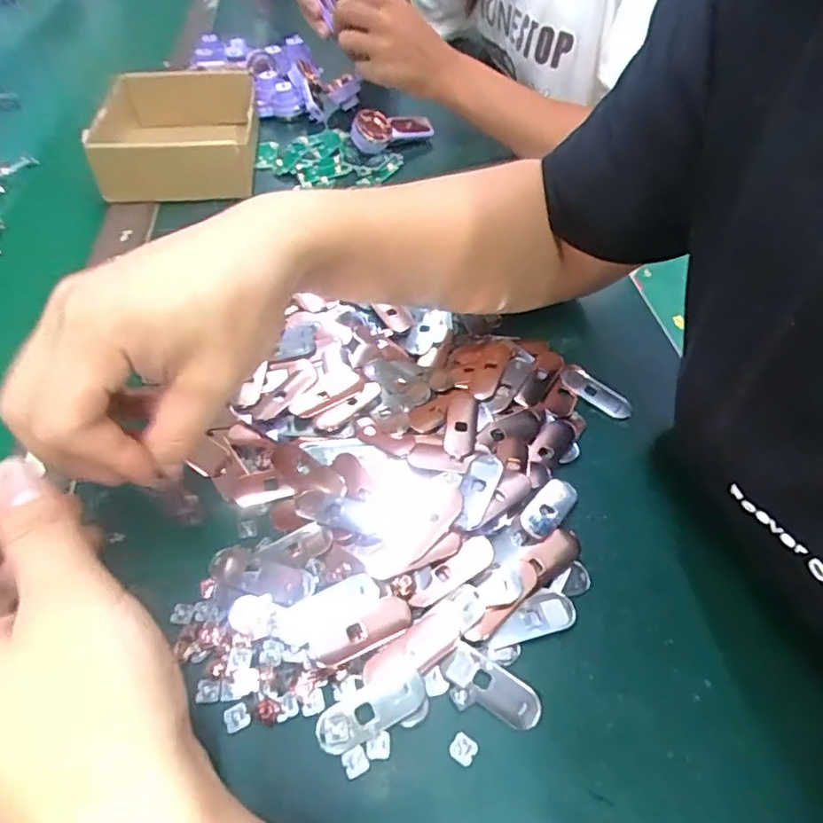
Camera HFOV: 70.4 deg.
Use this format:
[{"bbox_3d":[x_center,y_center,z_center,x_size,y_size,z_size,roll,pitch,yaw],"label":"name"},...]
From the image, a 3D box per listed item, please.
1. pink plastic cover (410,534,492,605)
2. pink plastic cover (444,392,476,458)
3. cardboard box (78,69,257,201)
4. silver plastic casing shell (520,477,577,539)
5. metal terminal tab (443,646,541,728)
[{"bbox_3d":[0.020,0.081,0.295,0.050,0.004,0.016,-26,56,-22],"label":"pink plastic cover"},{"bbox_3d":[0.030,0.007,0.355,0.017,0.007,0.053,6,50,3],"label":"pink plastic cover"},{"bbox_3d":[-0.225,-0.269,0.562,0.144,0.052,0.161,-8,50,-8],"label":"cardboard box"},{"bbox_3d":[0.078,0.052,0.327,0.018,0.004,0.043,34,56,23],"label":"silver plastic casing shell"},{"bbox_3d":[0.037,0.126,0.269,0.046,0.004,0.017,28,54,20],"label":"metal terminal tab"}]

